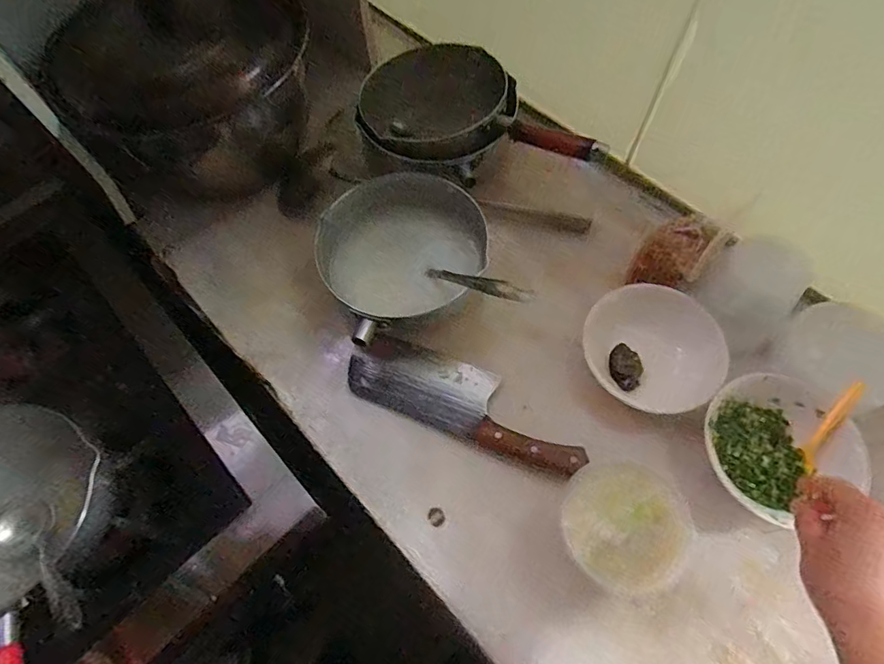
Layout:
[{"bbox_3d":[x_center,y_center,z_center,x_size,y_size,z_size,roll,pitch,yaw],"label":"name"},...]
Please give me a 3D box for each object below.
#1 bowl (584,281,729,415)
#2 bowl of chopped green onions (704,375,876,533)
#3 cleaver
[{"bbox_3d":[0.223,0.022,0.530,0.144,0.052,0.130,38,72,17],"label":"bowl"},{"bbox_3d":[0.331,0.112,0.482,0.144,0.053,0.138,-1,65,2],"label":"bowl of chopped green onions"},{"bbox_3d":[0.023,0.071,0.529,0.262,0.029,0.079,21,68,11],"label":"cleaver"}]

